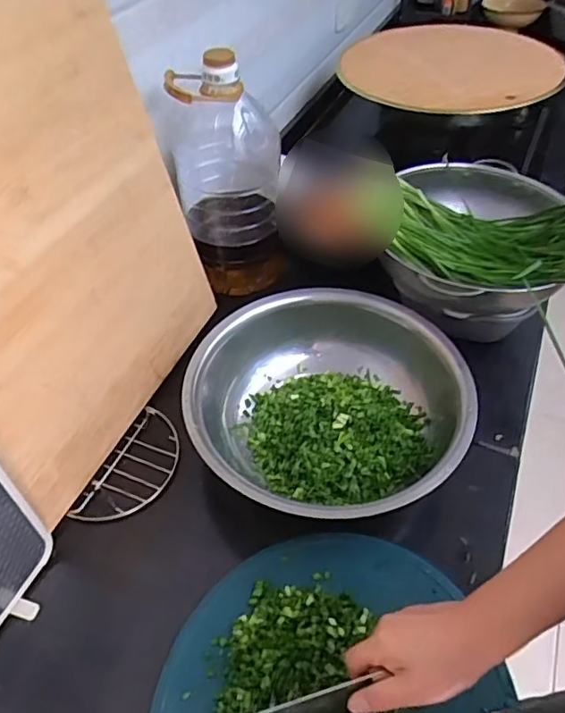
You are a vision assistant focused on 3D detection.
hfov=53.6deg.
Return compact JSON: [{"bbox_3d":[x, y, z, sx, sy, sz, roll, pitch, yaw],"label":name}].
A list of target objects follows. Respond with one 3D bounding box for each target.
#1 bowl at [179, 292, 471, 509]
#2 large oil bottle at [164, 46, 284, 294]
[{"bbox_3d":[0.052,0.066,0.712,0.328,0.101,0.326,-1,47,1],"label":"bowl"},{"bbox_3d":[-0.079,-0.269,0.857,0.153,0.341,0.125,-7,47,-4],"label":"large oil bottle"}]

